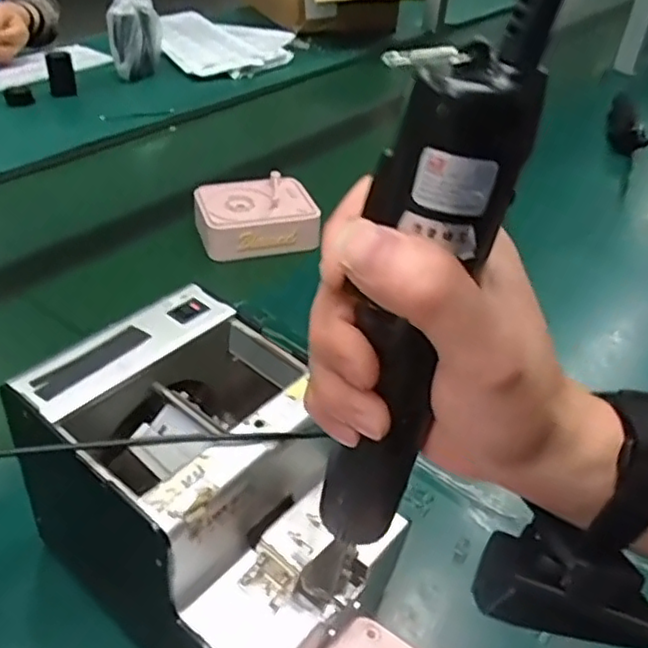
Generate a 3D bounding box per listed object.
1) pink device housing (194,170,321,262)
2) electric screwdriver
[{"bbox_3d":[-0.076,-0.118,0.736,0.128,0.050,0.096,-5,39,-13],"label":"pink device housing"},{"bbox_3d":[0.025,0.029,0.257,0.041,0.260,0.028,8,44,-1],"label":"electric screwdriver"}]

